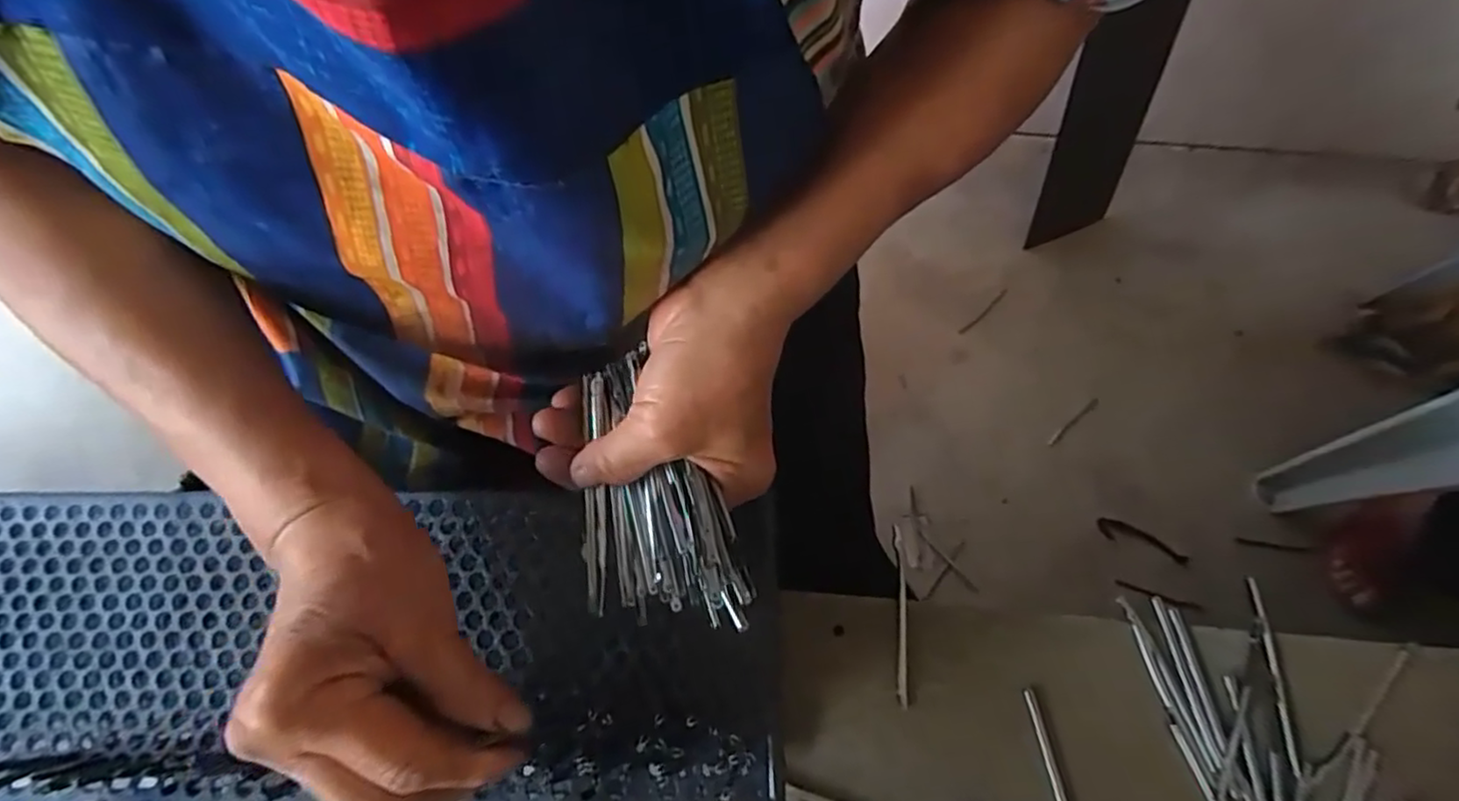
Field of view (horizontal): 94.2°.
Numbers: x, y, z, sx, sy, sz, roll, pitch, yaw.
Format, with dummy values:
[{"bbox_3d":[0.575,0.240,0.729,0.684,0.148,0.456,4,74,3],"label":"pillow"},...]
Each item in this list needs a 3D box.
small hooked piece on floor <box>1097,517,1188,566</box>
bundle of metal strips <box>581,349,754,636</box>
[{"bbox_3d":[0.565,0.192,0.927,0.117,0.009,0.032,19,73,8],"label":"small hooked piece on floor"},{"bbox_3d":[-0.041,0.043,0.292,0.068,0.041,0.120,-18,68,-5],"label":"bundle of metal strips"}]

